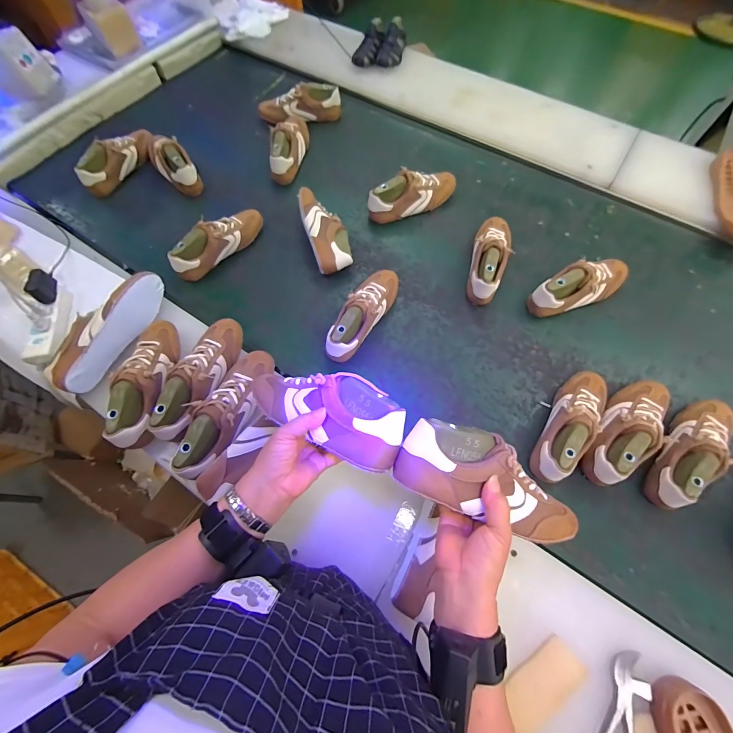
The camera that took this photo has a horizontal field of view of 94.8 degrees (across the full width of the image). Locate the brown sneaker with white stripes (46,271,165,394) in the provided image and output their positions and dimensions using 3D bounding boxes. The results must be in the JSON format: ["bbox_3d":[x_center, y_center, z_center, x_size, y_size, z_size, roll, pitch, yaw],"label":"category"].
[{"bbox_3d":[-0.477,-0.075,0.623,0.074,0.077,0.252,30,75,12],"label":"brown sneaker with white stripes"}]

